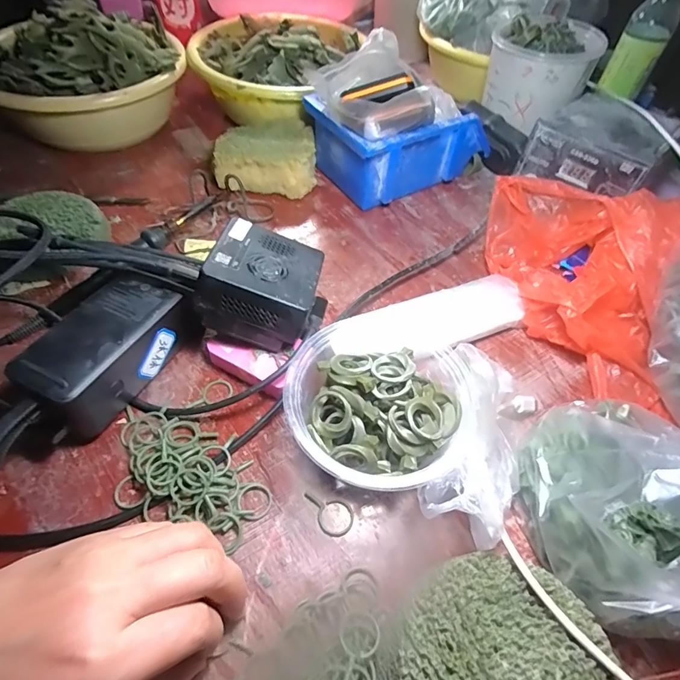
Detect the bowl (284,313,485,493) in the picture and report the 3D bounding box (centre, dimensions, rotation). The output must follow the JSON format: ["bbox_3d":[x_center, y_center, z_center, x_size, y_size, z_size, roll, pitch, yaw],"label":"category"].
[{"bbox_3d":[0.024,0.044,0.284,0.109,0.064,0.107,1,53,-1],"label":"bowl"}]

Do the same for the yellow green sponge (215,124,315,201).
[{"bbox_3d":[-0.081,-0.204,0.472,0.105,0.039,0.087,-1,52,-5],"label":"yellow green sponge"}]

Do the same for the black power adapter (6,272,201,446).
[{"bbox_3d":[-0.160,0.010,0.301,0.055,0.057,0.116,23,54,13],"label":"black power adapter"}]

